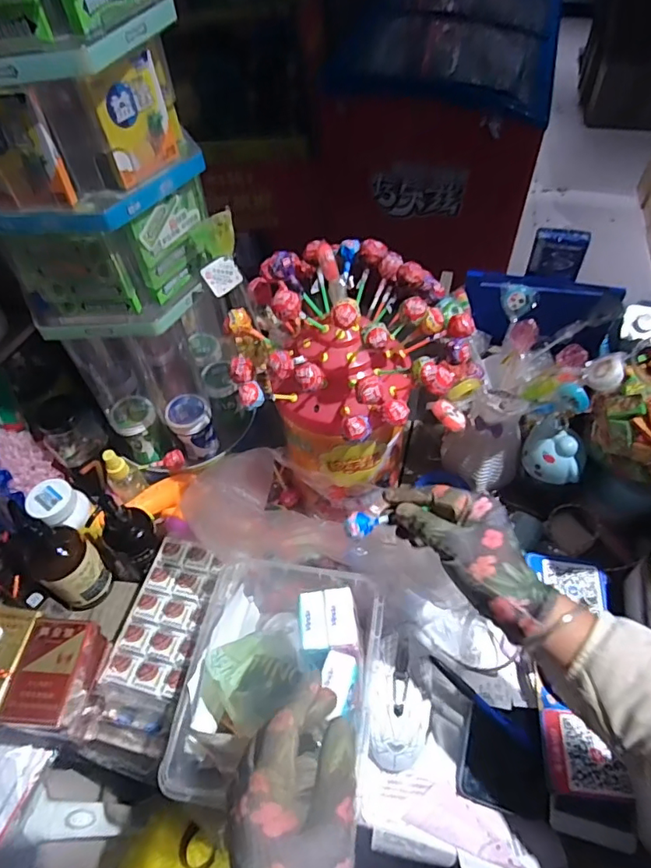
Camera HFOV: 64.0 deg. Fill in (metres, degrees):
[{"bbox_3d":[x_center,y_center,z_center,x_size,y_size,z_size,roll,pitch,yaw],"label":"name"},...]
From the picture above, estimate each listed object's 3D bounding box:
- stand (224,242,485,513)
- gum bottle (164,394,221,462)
[{"bbox_3d":[0.033,-0.042,0.561,0.223,0.297,0.199,7,53,9],"label":"stand"},{"bbox_3d":[-0.169,-0.011,0.665,0.053,0.073,0.051,-11,53,-5],"label":"gum bottle"}]

